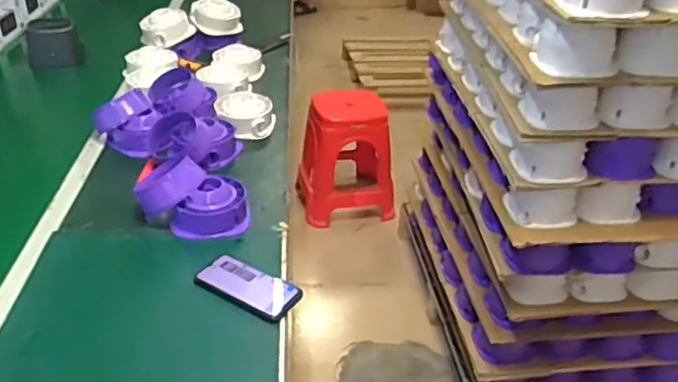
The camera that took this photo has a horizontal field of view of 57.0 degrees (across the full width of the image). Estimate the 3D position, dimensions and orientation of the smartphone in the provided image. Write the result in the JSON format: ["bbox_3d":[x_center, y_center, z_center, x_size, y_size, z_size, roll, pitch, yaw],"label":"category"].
[{"bbox_3d":[-0.142,0.147,0.962,0.165,0.010,0.090,22,31,24],"label":"smartphone"}]

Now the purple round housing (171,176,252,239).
[{"bbox_3d":[-0.223,0.033,1.089,0.135,0.062,0.116,-5,33,-12],"label":"purple round housing"}]

